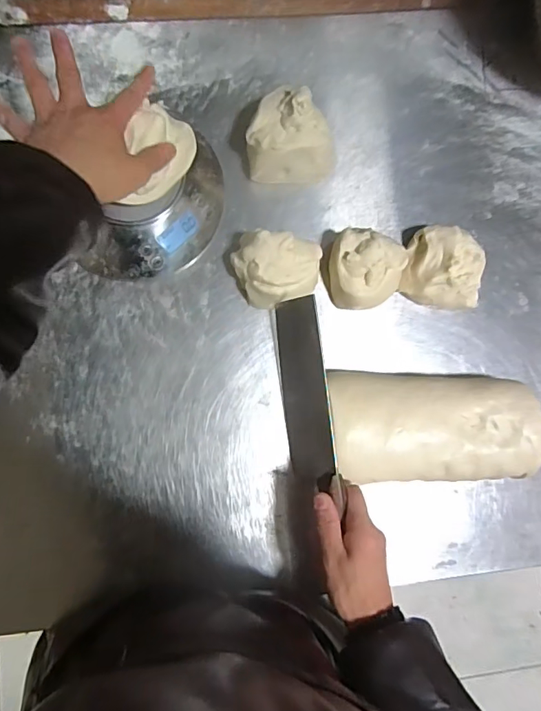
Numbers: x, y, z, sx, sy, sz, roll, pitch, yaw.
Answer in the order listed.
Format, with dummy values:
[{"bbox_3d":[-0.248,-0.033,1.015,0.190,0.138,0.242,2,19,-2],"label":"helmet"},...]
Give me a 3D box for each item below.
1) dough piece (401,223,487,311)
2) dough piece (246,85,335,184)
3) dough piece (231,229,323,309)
[{"bbox_3d":[0.200,-0.097,0.549,0.090,0.045,0.080,20,84,-6],"label":"dough piece"},{"bbox_3d":[0.023,-0.236,0.517,0.093,0.072,0.078,-5,87,-8],"label":"dough piece"},{"bbox_3d":[0.005,-0.091,0.522,0.097,0.057,0.078,11,85,-7],"label":"dough piece"}]

